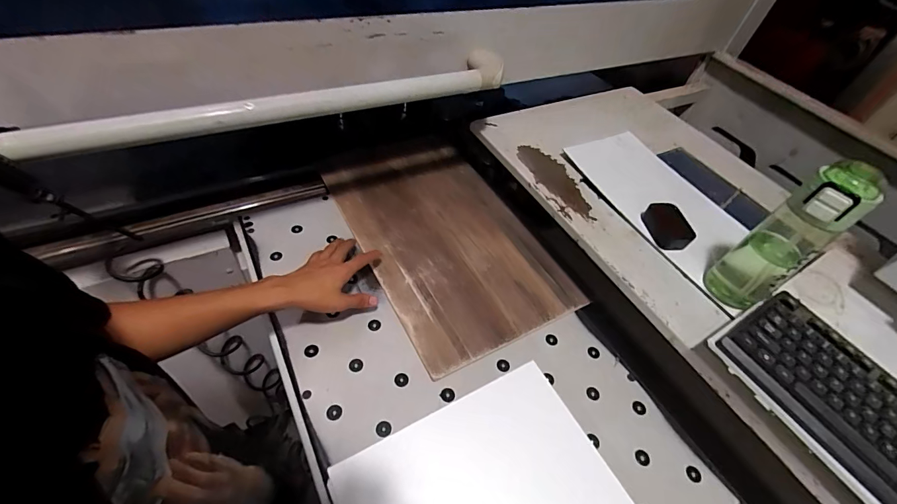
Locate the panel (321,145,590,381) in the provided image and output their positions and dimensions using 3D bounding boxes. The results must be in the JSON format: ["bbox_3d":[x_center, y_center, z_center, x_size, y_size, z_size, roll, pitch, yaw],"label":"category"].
[{"bbox_3d":[-0.010,-0.037,0.757,0.310,0.024,0.519,-24,57,-20],"label":"panel"}]

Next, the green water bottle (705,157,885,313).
[{"bbox_3d":[0.432,-0.007,0.503,0.059,0.232,0.071,-27,59,-28],"label":"green water bottle"}]

